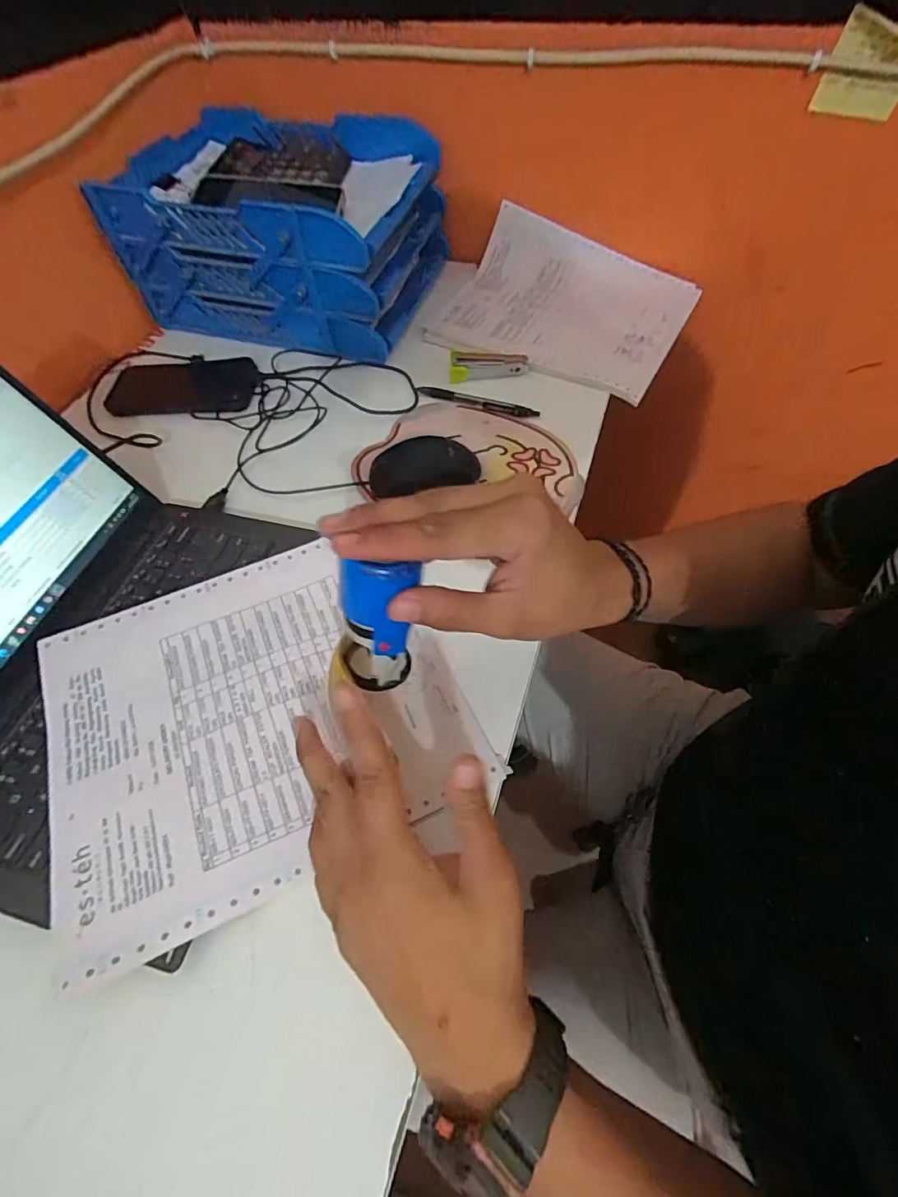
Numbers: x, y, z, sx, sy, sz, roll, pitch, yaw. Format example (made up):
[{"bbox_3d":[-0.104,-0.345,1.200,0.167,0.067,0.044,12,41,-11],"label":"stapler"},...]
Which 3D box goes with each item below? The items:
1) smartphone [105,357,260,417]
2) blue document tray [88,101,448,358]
[{"bbox_3d":[-0.315,-0.250,0.591,0.174,0.014,0.084,-1,68,4],"label":"smartphone"},{"bbox_3d":[-0.213,-0.471,0.637,0.368,0.149,0.255,13,59,11],"label":"blue document tray"}]

